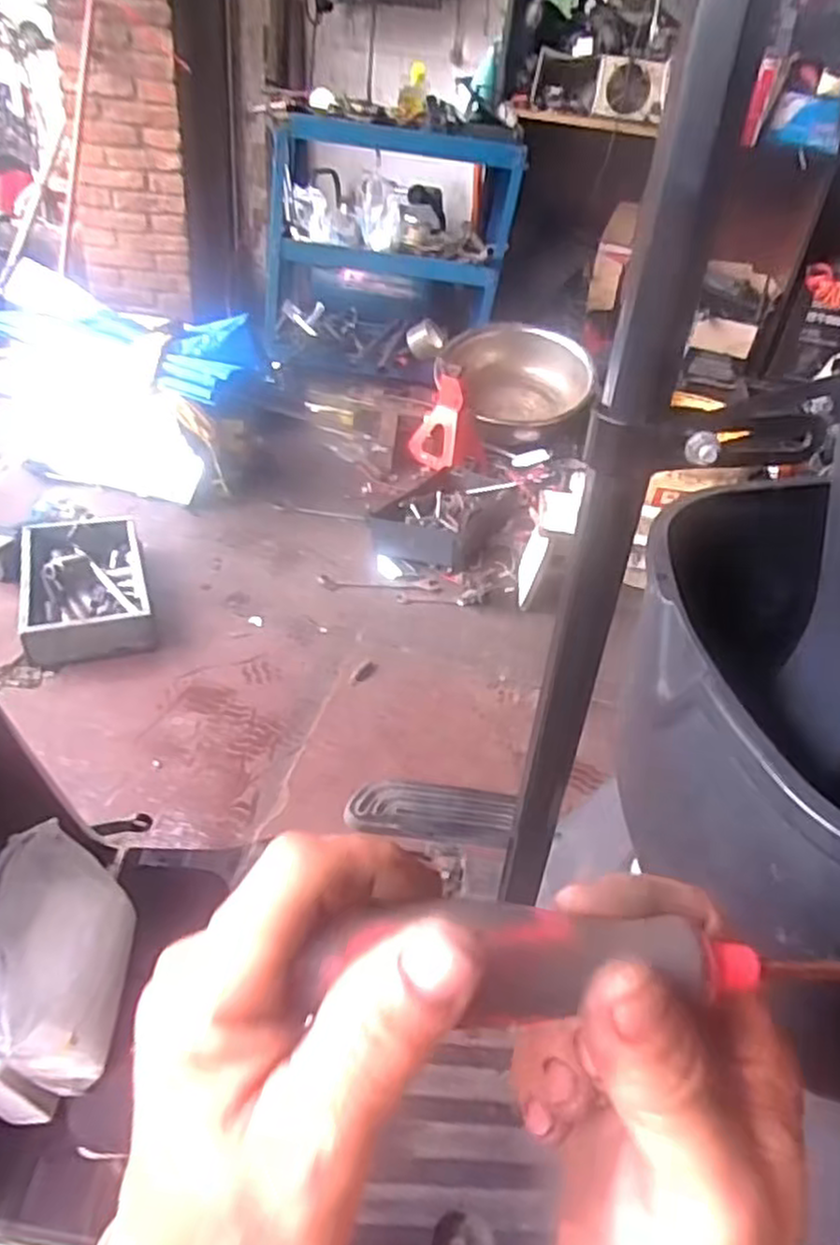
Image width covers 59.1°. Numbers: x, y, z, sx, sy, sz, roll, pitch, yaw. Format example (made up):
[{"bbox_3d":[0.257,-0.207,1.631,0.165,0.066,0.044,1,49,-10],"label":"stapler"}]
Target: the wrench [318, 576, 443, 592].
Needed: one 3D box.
[{"bbox_3d":[-0.084,-0.079,1.551,0.255,0.009,0.045,4,37,-4],"label":"wrench"}]

